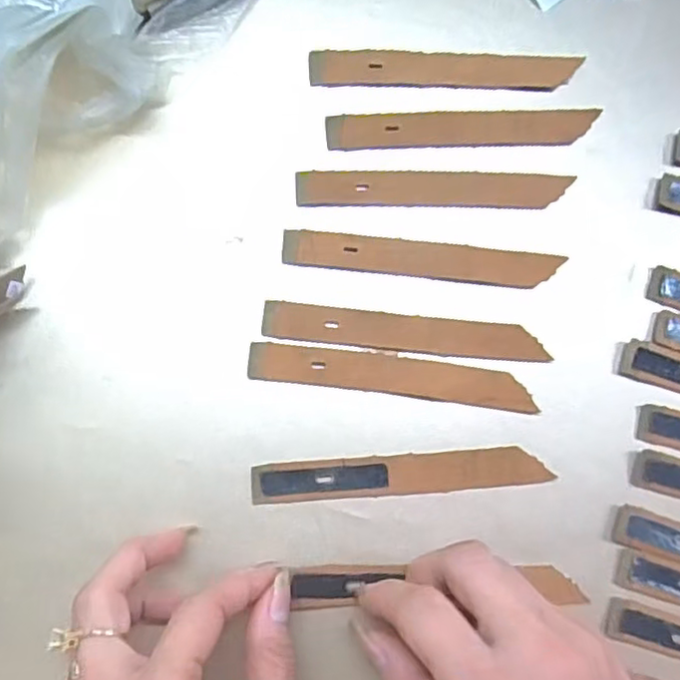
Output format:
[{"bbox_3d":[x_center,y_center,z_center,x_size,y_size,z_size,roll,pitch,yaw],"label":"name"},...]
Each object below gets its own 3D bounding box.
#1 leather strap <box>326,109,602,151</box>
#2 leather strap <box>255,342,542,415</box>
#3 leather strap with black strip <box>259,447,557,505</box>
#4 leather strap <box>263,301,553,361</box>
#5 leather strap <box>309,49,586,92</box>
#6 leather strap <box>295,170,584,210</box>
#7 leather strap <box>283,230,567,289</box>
[{"bbox_3d":[0.057,-0.099,0.303,0.124,0.004,0.017,-2,82,-3],"label":"leather strap"},{"bbox_3d":[0.023,0.015,0.284,0.124,0.004,0.017,7,82,-2],"label":"leather strap"},{"bbox_3d":[0.026,0.058,0.278,0.125,0.004,0.017,-3,82,-4],"label":"leather strap with black strip"},{"bbox_3d":[0.029,-0.003,0.287,0.123,0.004,0.017,6,82,-2],"label":"leather strap"},{"bbox_3d":[0.050,-0.127,0.305,0.126,0.004,0.017,0,82,-3],"label":"leather strap"},{"bbox_3d":[0.043,-0.069,0.298,0.124,0.004,0.017,0,82,-3],"label":"leather strap"},{"bbox_3d":[0.037,-0.036,0.293,0.123,0.004,0.017,5,82,-2],"label":"leather strap"}]

